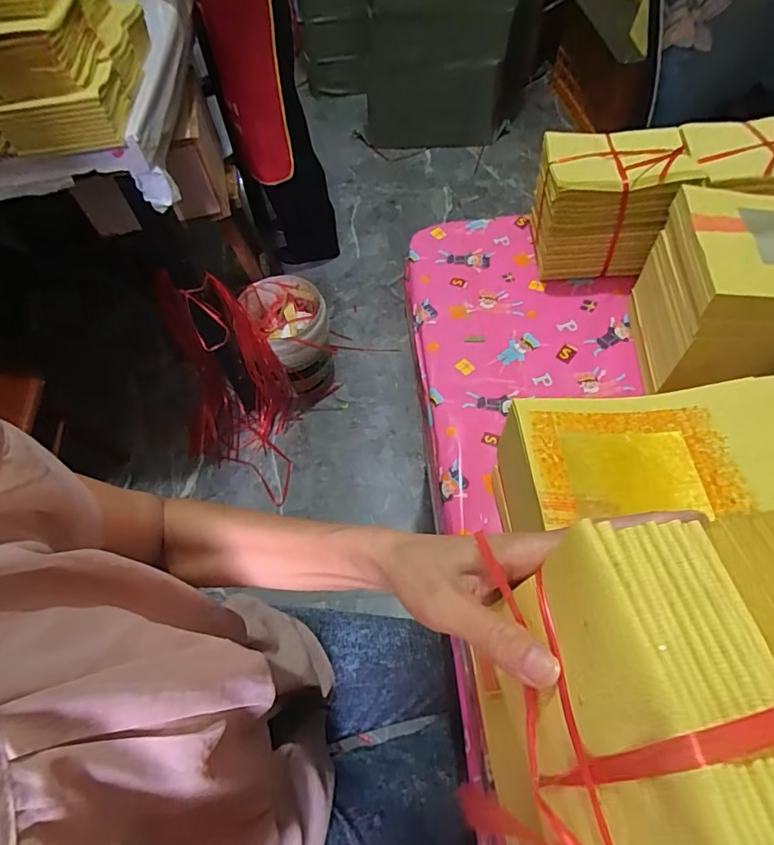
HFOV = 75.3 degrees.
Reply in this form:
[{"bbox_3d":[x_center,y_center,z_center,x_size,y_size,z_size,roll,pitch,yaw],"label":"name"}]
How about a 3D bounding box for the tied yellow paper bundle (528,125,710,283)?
[{"bbox_3d":[0.279,-0.278,0.645,0.165,0.131,0.125,1,59,5],"label":"tied yellow paper bundle"}]

